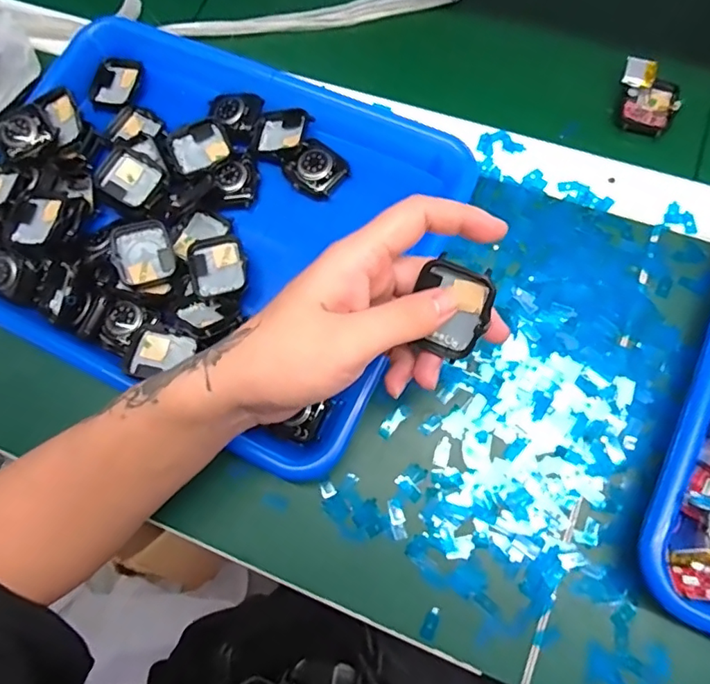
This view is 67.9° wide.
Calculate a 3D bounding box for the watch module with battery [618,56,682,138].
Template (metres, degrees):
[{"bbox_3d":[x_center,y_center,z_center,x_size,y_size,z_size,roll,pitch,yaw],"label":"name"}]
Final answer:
[{"bbox_3d":[0.211,-0.175,0.379,0.039,0.013,0.052,7,75,8],"label":"watch module with battery"}]

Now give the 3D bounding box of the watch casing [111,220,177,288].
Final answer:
[{"bbox_3d":[-0.143,-0.059,0.357,0.037,0.010,0.041,-22,73,0],"label":"watch casing"}]

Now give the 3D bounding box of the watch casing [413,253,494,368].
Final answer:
[{"bbox_3d":[0.048,-0.015,0.260,0.036,0.006,0.047,25,109,15],"label":"watch casing"}]

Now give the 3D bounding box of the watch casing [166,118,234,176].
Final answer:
[{"bbox_3d":[-0.115,-0.142,0.392,0.042,0.014,0.038,-30,74,-3],"label":"watch casing"}]

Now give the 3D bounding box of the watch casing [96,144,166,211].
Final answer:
[{"bbox_3d":[-0.160,-0.117,0.379,0.046,0.008,0.036,31,80,13],"label":"watch casing"}]

